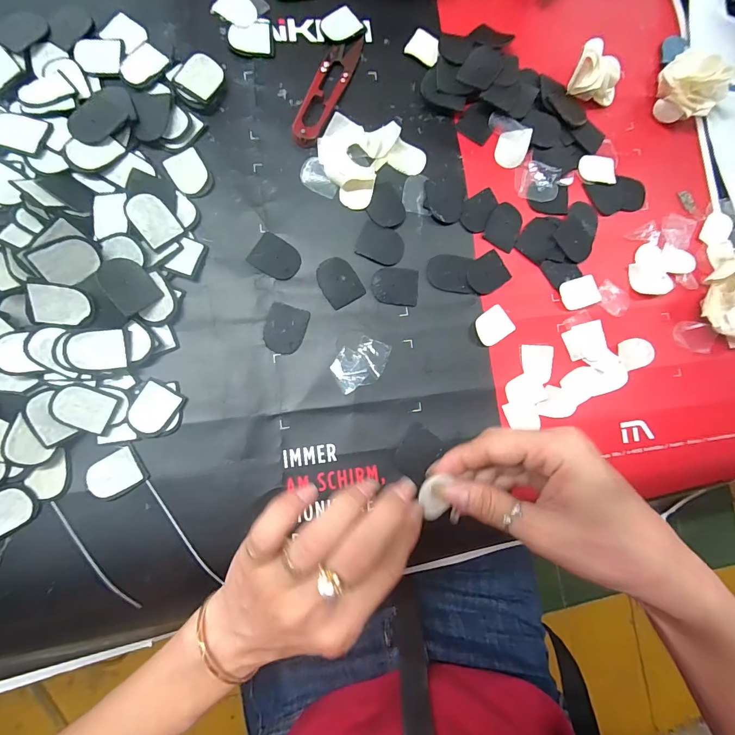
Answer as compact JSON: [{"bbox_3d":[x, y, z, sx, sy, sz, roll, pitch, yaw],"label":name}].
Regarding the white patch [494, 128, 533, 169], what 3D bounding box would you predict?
[{"bbox_3d":[0.114,-0.171,0.296,0.024,0.004,0.028,11,102,13],"label":"white patch"}]

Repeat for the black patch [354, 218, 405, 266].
[{"bbox_3d":[0.011,-0.091,0.279,0.034,0.004,0.028,20,83,-6],"label":"black patch"}]

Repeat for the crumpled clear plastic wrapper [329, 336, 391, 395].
[{"bbox_3d":[-0.003,-0.004,0.271,0.043,0.004,0.030,-27,89,-9],"label":"crumpled clear plastic wrapper"}]

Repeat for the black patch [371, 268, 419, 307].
[{"bbox_3d":[0.021,-0.061,0.281,0.035,0.004,0.027,4,85,-7],"label":"black patch"}]

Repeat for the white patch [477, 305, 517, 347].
[{"bbox_3d":[0.095,-0.031,0.286,0.029,0.004,0.025,-34,90,-9],"label":"white patch"}]

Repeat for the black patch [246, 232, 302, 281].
[{"bbox_3d":[-0.065,-0.079,0.271,0.034,0.004,0.027,32,82,-4],"label":"black patch"}]

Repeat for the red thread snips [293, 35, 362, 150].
[{"bbox_3d":[-0.029,-0.211,0.284,0.023,0.010,0.100,22,83,-5],"label":"red thread snips"}]

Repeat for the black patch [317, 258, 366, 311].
[{"bbox_3d":[-0.021,-0.062,0.274,0.027,0.004,0.035,-32,90,-9],"label":"black patch"}]

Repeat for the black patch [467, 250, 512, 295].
[{"bbox_3d":[0.093,-0.072,0.291,0.033,0.004,0.027,-34,90,-9],"label":"black patch"}]

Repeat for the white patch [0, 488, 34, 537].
[{"bbox_3d":[-0.222,0.088,0.231,0.031,0.005,0.024,-29,90,-9],"label":"white patch"}]

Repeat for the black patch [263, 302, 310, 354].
[{"bbox_3d":[-0.058,-0.028,0.267,0.028,0.004,0.034,17,83,-6],"label":"black patch"}]

